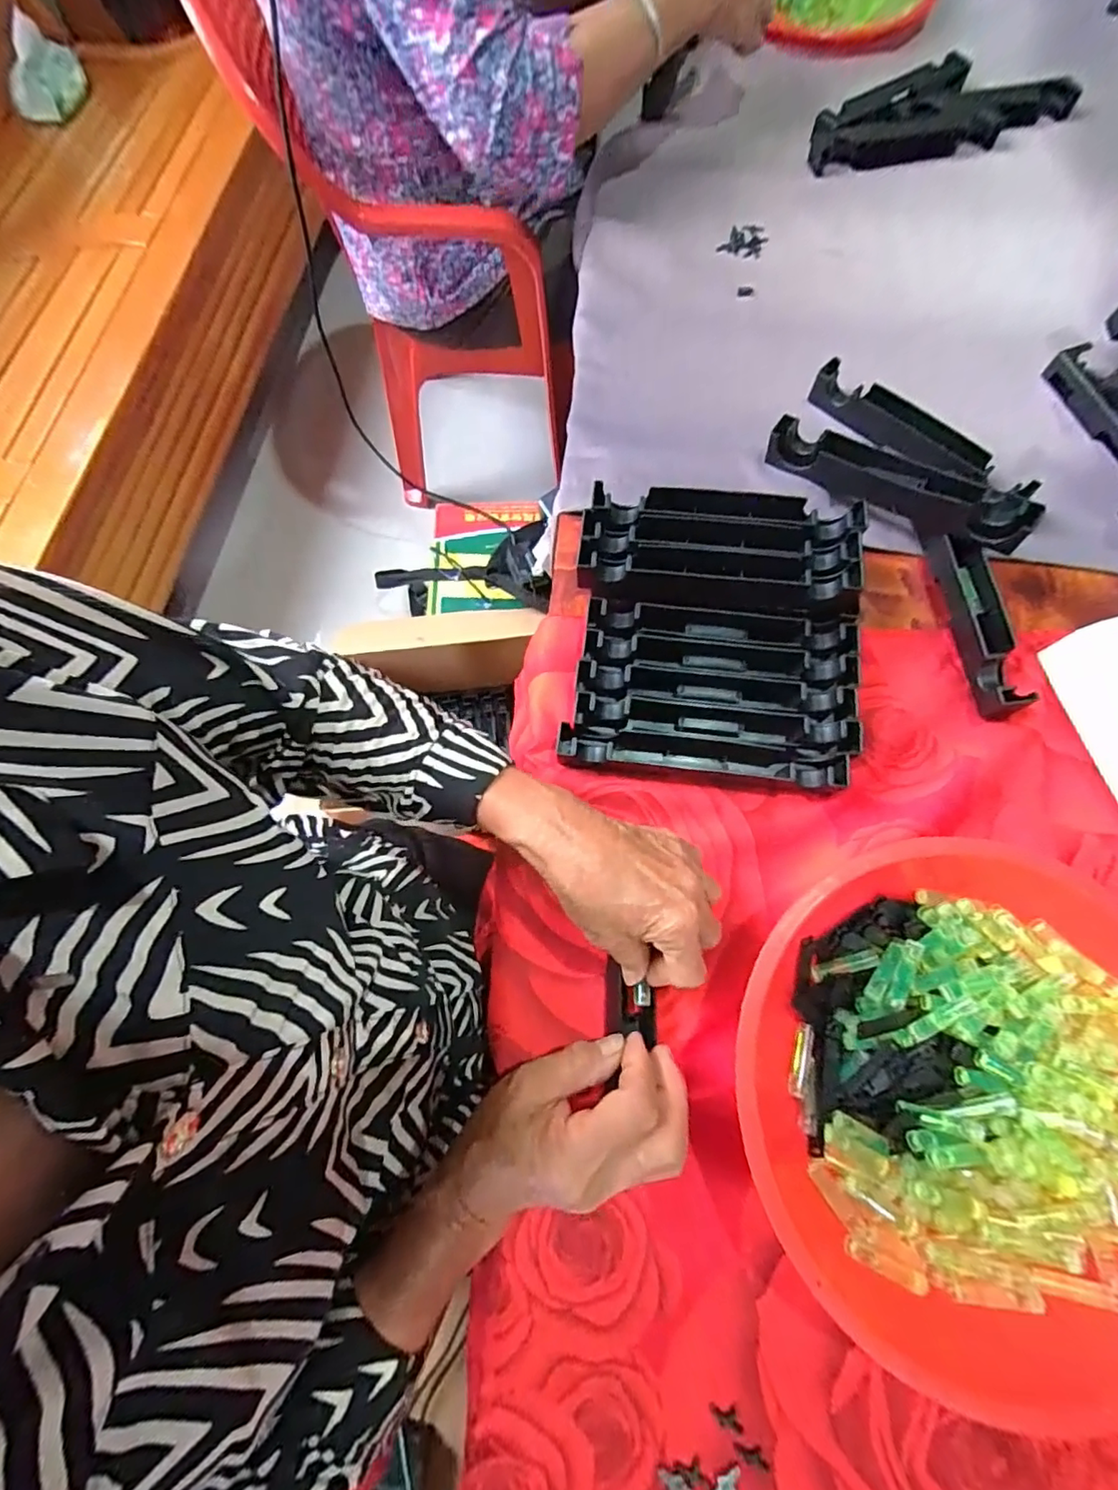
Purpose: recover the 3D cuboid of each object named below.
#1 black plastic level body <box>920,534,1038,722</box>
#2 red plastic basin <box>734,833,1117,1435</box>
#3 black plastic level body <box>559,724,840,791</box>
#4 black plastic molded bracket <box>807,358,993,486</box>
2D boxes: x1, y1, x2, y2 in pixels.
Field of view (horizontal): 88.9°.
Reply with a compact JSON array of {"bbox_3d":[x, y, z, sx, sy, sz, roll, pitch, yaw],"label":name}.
[{"bbox_3d":[0.311,-0.093,0.422,0.030,0.029,0.148,-5,72,0],"label":"black plastic level body"},{"bbox_3d":[0.225,0.184,0.316,0.223,0.079,0.245,-1,72,2],"label":"red plastic basin"},{"bbox_3d":[0.097,0.007,0.395,0.190,0.026,0.026,6,72,4],"label":"black plastic level body"},{"bbox_3d":[0.285,-0.266,0.481,0.156,0.031,0.030,36,77,12],"label":"black plastic molded bracket"}]

